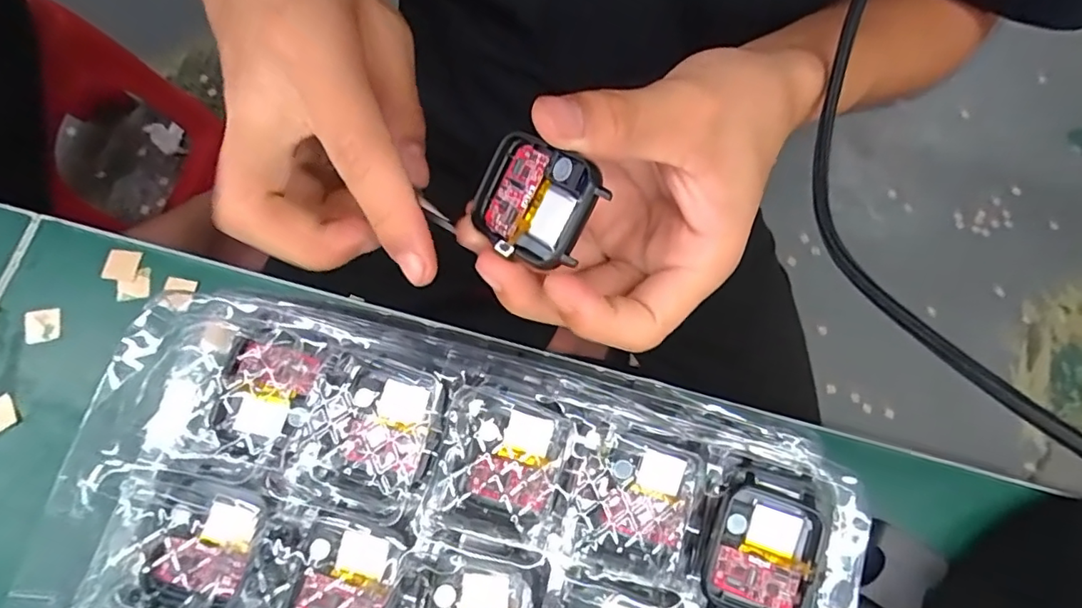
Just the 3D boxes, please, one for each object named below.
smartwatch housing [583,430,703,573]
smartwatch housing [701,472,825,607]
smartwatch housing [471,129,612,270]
[{"bbox_3d":[0.037,0.072,0.203,0.037,0.008,0.043,19,76,2],"label":"smartwatch housing"},{"bbox_3d":[0.079,0.088,0.197,0.039,0.010,0.046,18,76,2],"label":"smartwatch housing"},{"bbox_3d":[-0.003,-0.034,0.180,0.043,0.006,0.035,39,105,35],"label":"smartwatch housing"}]

